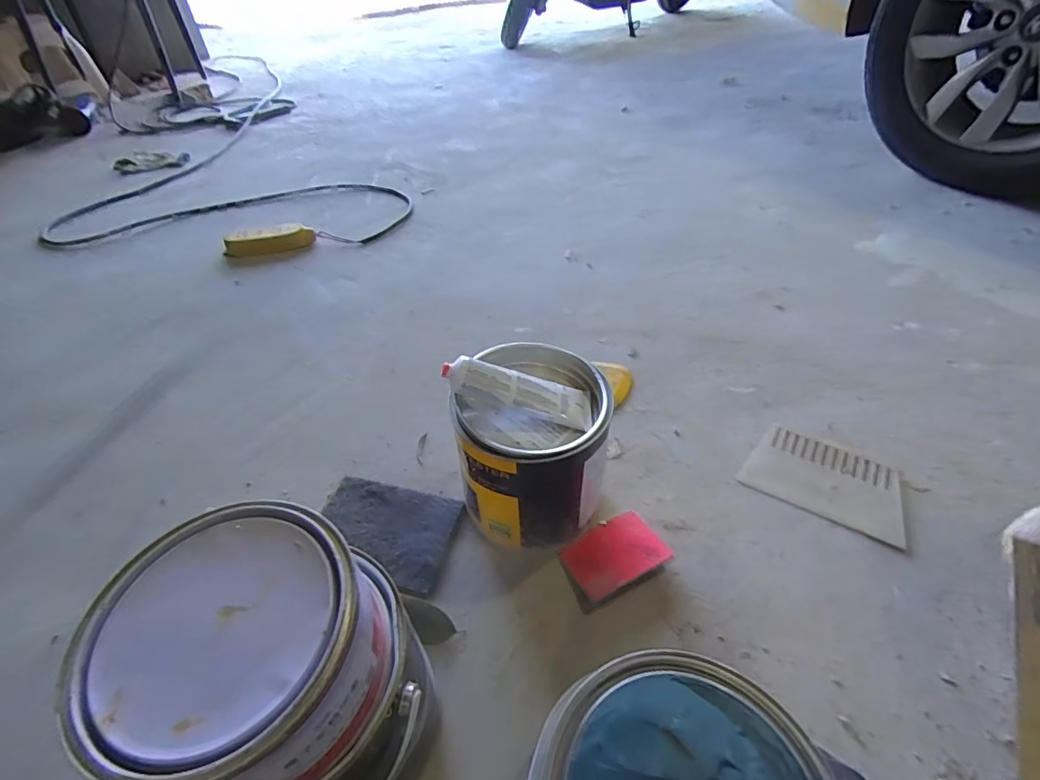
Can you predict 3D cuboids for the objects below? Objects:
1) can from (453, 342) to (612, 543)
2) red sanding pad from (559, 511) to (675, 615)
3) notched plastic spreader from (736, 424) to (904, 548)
[{"bbox_3d":[0.013,0.061,0.514,0.143,0.155,0.146,-1,44,1],"label":"can"},{"bbox_3d":[0.095,0.168,0.512,0.106,0.020,0.072,-22,48,-20],"label":"red sanding pad"},{"bbox_3d":[0.350,0.102,0.578,0.159,0.008,0.105,21,49,24],"label":"notched plastic spreader"}]

